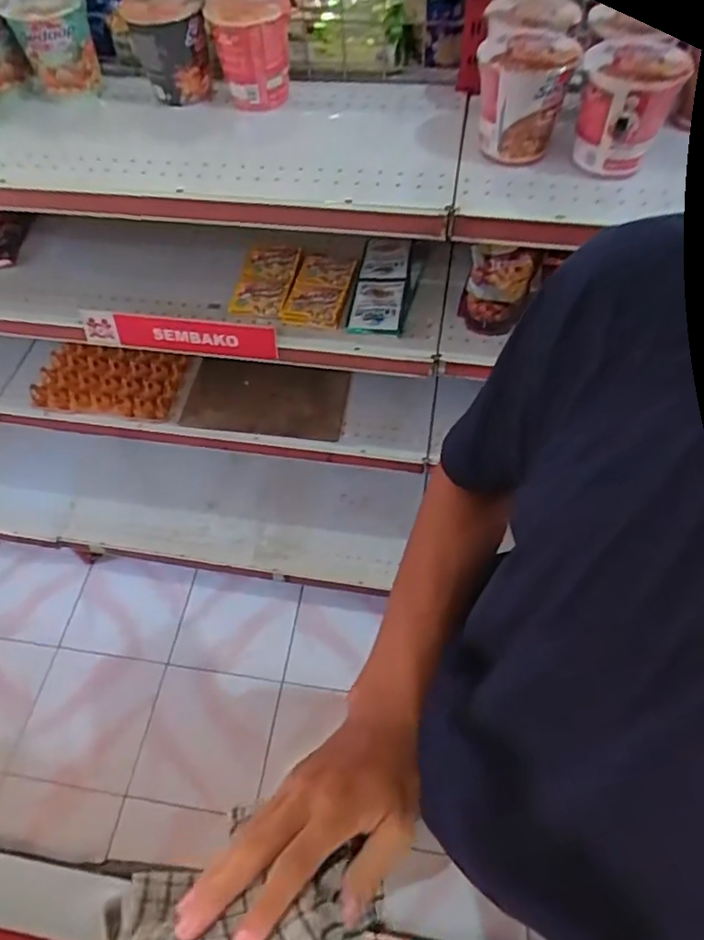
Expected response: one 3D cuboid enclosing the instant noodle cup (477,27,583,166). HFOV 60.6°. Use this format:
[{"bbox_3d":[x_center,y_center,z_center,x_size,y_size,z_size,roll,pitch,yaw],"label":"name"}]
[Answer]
[{"bbox_3d":[0.194,-0.433,0.697,0.098,0.108,0.098,-1,58,2],"label":"instant noodle cup"}]

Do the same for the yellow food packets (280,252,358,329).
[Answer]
[{"bbox_3d":[-0.050,-0.294,0.974,0.092,0.024,0.169,10,59,9],"label":"yellow food packets"}]

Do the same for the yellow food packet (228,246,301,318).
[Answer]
[{"bbox_3d":[-0.140,-0.310,0.986,0.090,0.021,0.161,10,59,9],"label":"yellow food packet"}]

